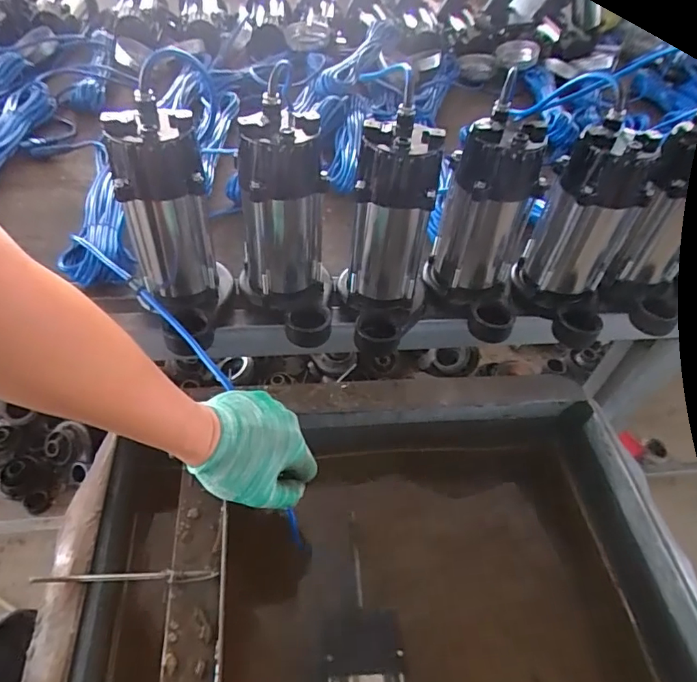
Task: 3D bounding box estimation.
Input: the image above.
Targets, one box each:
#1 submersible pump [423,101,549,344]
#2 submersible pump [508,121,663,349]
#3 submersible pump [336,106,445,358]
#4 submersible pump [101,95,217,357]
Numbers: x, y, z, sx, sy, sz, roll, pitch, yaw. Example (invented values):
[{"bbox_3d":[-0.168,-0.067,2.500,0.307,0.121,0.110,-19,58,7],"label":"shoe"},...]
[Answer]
[{"bbox_3d":[0.167,-0.129,0.590,0.106,0.220,0.137,6,48,-1],"label":"submersible pump"},{"bbox_3d":[0.288,-0.122,0.603,0.113,0.228,0.133,14,48,6],"label":"submersible pump"},{"bbox_3d":[0.043,-0.107,0.569,0.095,0.238,0.150,7,48,0],"label":"submersible pump"},{"bbox_3d":[-0.192,-0.110,0.535,0.097,0.221,0.148,-12,51,-17],"label":"submersible pump"}]

